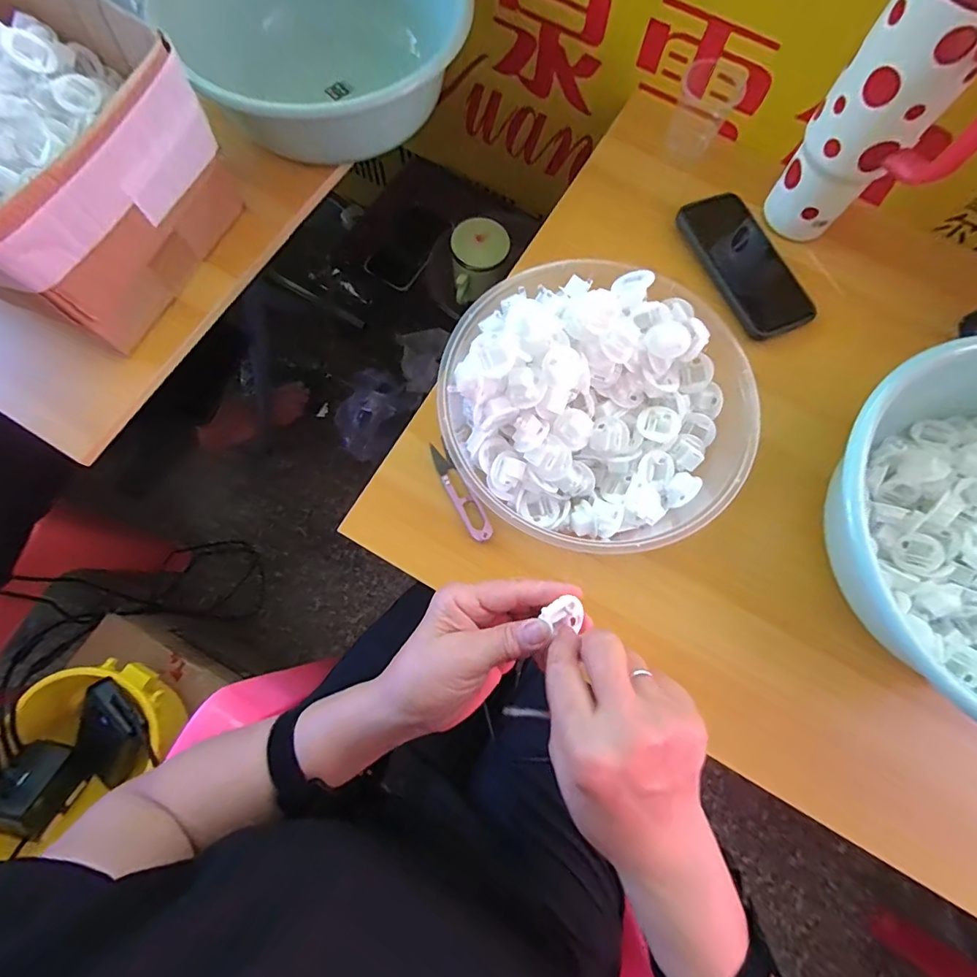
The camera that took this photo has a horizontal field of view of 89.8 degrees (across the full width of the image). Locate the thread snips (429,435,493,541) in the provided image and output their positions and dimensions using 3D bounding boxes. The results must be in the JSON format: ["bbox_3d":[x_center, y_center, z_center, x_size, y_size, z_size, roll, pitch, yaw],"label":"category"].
[{"bbox_3d":[-0.026,0.001,0.434,0.020,0.013,0.100,-26,77,-8],"label":"thread snips"}]

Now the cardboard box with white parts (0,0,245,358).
[{"bbox_3d":[-0.412,-0.295,0.426,0.298,0.140,0.235,31,76,6],"label":"cardboard box with white parts"}]

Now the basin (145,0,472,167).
[{"bbox_3d":[-0.167,-0.456,0.522,0.267,0.151,0.220,-30,78,-9],"label":"basin"}]

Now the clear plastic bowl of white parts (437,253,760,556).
[{"bbox_3d":[0.084,-0.069,0.396,0.230,0.084,0.212,0,75,-2],"label":"clear plastic bowl of white parts"}]

